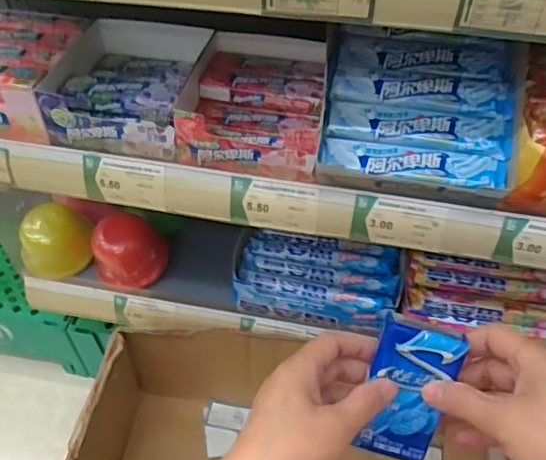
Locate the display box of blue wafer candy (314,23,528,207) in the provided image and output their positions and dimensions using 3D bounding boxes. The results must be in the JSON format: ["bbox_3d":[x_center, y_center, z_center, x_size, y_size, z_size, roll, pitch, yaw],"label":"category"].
[{"bbox_3d":[0.110,-0.091,0.435,0.139,0.064,0.127,8,49,7],"label":"display box of blue wafer candy"}]

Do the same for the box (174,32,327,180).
[{"bbox_3d":[-0.013,-0.113,0.473,0.109,0.046,0.151,6,49,5],"label":"box"}]

